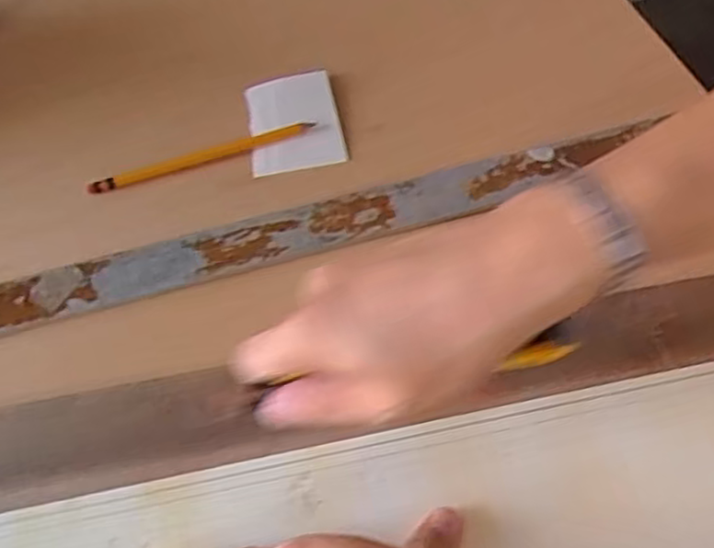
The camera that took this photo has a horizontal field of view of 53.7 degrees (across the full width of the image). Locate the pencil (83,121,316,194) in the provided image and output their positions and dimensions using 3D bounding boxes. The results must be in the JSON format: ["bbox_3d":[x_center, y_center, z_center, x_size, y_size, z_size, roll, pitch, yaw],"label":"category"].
[{"bbox_3d":[-0.107,-0.083,0.487,0.158,0.009,0.009,-17,58,-8],"label":"pencil"}]

